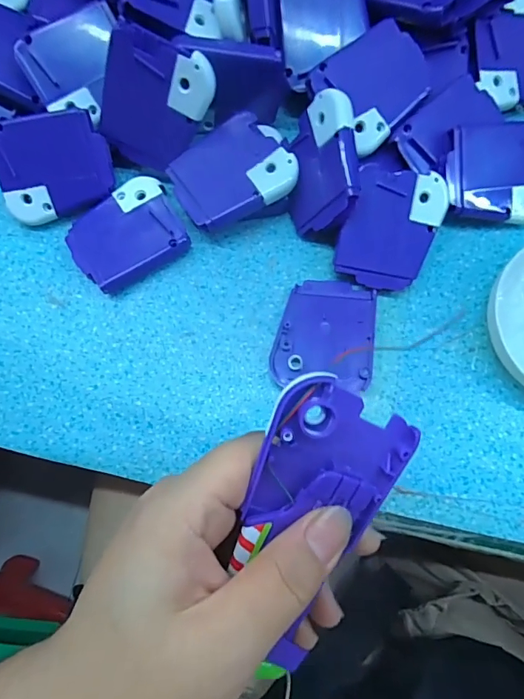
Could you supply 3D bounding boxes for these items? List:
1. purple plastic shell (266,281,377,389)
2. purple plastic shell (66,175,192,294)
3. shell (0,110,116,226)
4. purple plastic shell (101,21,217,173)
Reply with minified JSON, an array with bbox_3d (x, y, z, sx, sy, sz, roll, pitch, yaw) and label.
[{"bbox_3d":[0.034,-0.009,0.234,0.053,0.009,0.057,5,78,2],"label":"purple plastic shell"},{"bbox_3d":[-0.076,-0.065,0.242,0.059,0.013,0.048,-34,80,-6],"label":"purple plastic shell"},{"bbox_3d":[-0.114,-0.098,0.236,0.060,0.005,0.052,-8,114,-3],"label":"shell"},{"bbox_3d":[-0.056,-0.126,0.224,0.050,0.063,0.006,22,48,-13],"label":"purple plastic shell"}]

